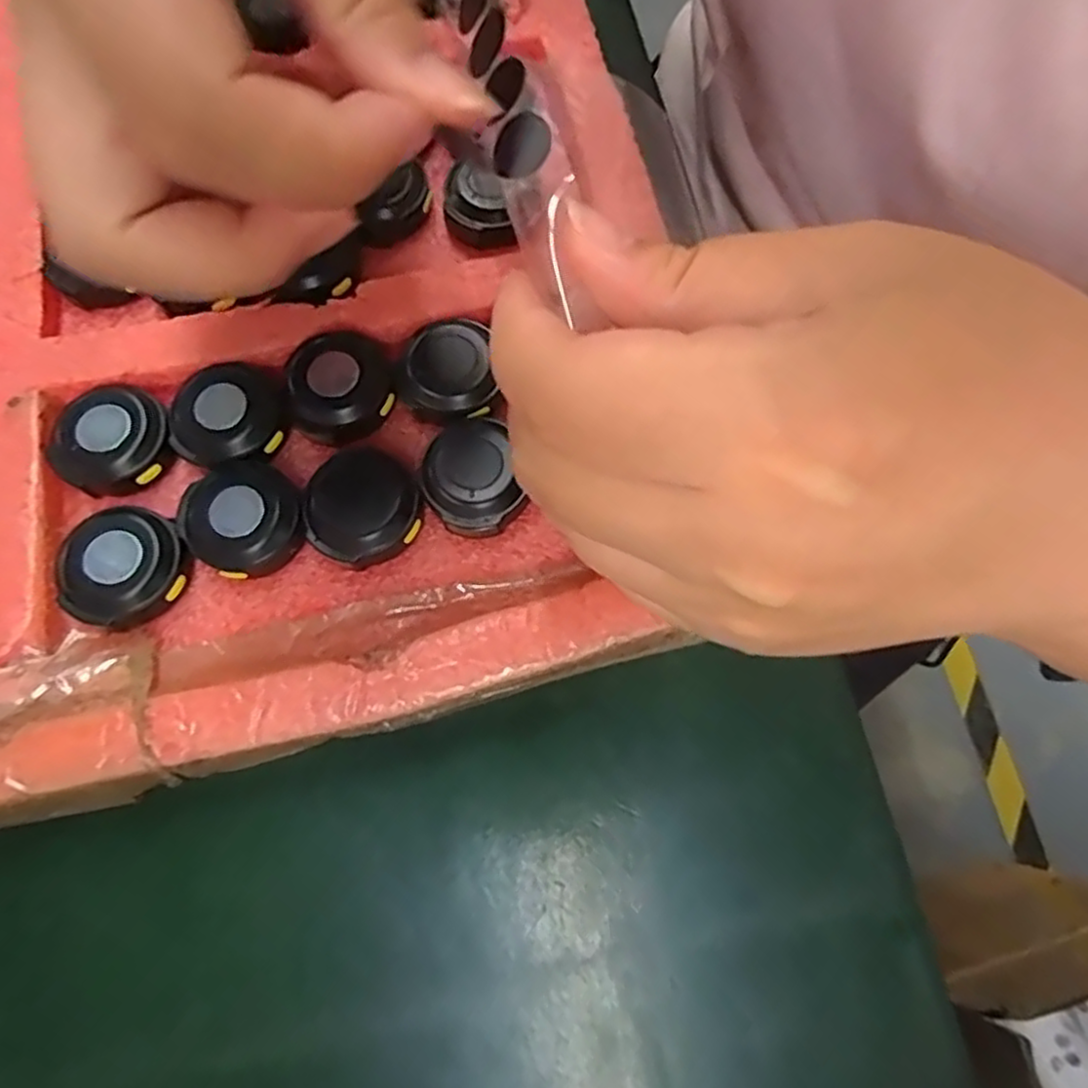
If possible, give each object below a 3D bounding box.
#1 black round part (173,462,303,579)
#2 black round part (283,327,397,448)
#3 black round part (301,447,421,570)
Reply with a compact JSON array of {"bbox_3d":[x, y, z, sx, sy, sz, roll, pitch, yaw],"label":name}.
[{"bbox_3d":[-0.077,-0.006,0.184,0.031,0.013,0.028,42,77,10],"label":"black round part"},{"bbox_3d":[-0.057,-0.043,0.196,0.028,0.013,0.027,0,74,-1],"label":"black round part"},{"bbox_3d":[-0.048,-0.010,0.186,0.029,0.011,0.028,0,72,0],"label":"black round part"}]

